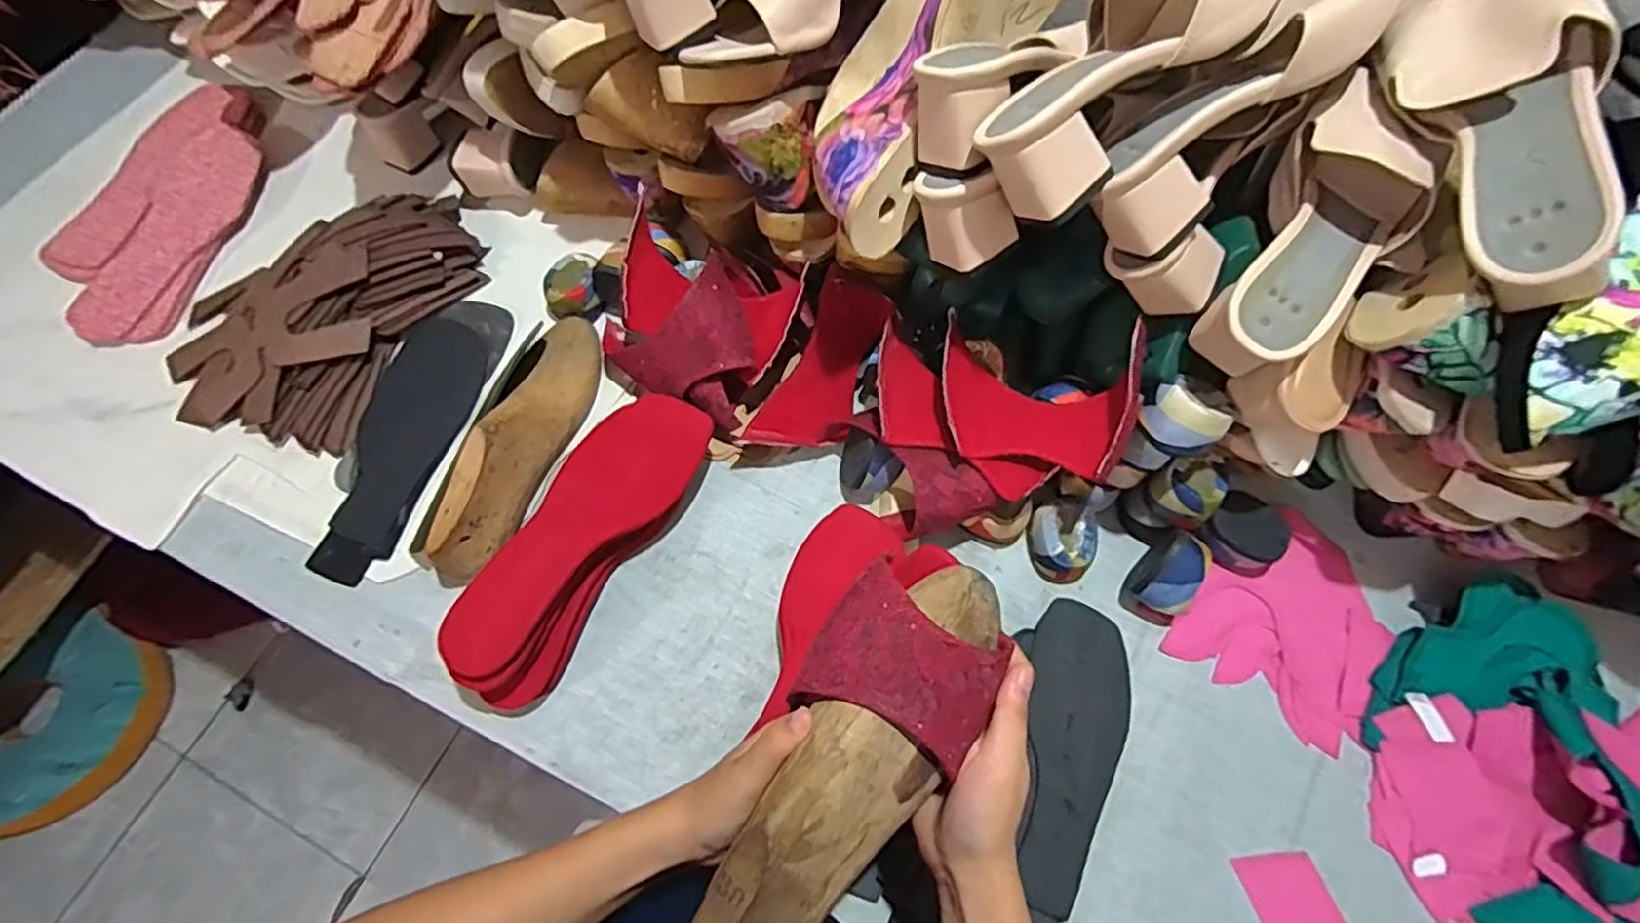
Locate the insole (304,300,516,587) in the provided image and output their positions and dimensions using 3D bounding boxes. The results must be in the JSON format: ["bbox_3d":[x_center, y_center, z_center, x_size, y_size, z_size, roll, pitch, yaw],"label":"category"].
[{"bbox_3d":[-0.360,-0.030,0.607,0.089,0.004,0.268,18,71,7],"label":"insole"}]

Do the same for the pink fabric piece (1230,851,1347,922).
[{"bbox_3d":[0.332,0.311,0.484,0.053,0.004,0.078,-19,66,-4],"label":"pink fabric piece"}]

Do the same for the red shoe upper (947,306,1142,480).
[{"bbox_3d":[0.155,-0.046,0.506,0.132,0.068,0.114,9,70,4],"label":"red shoe upper"}]

